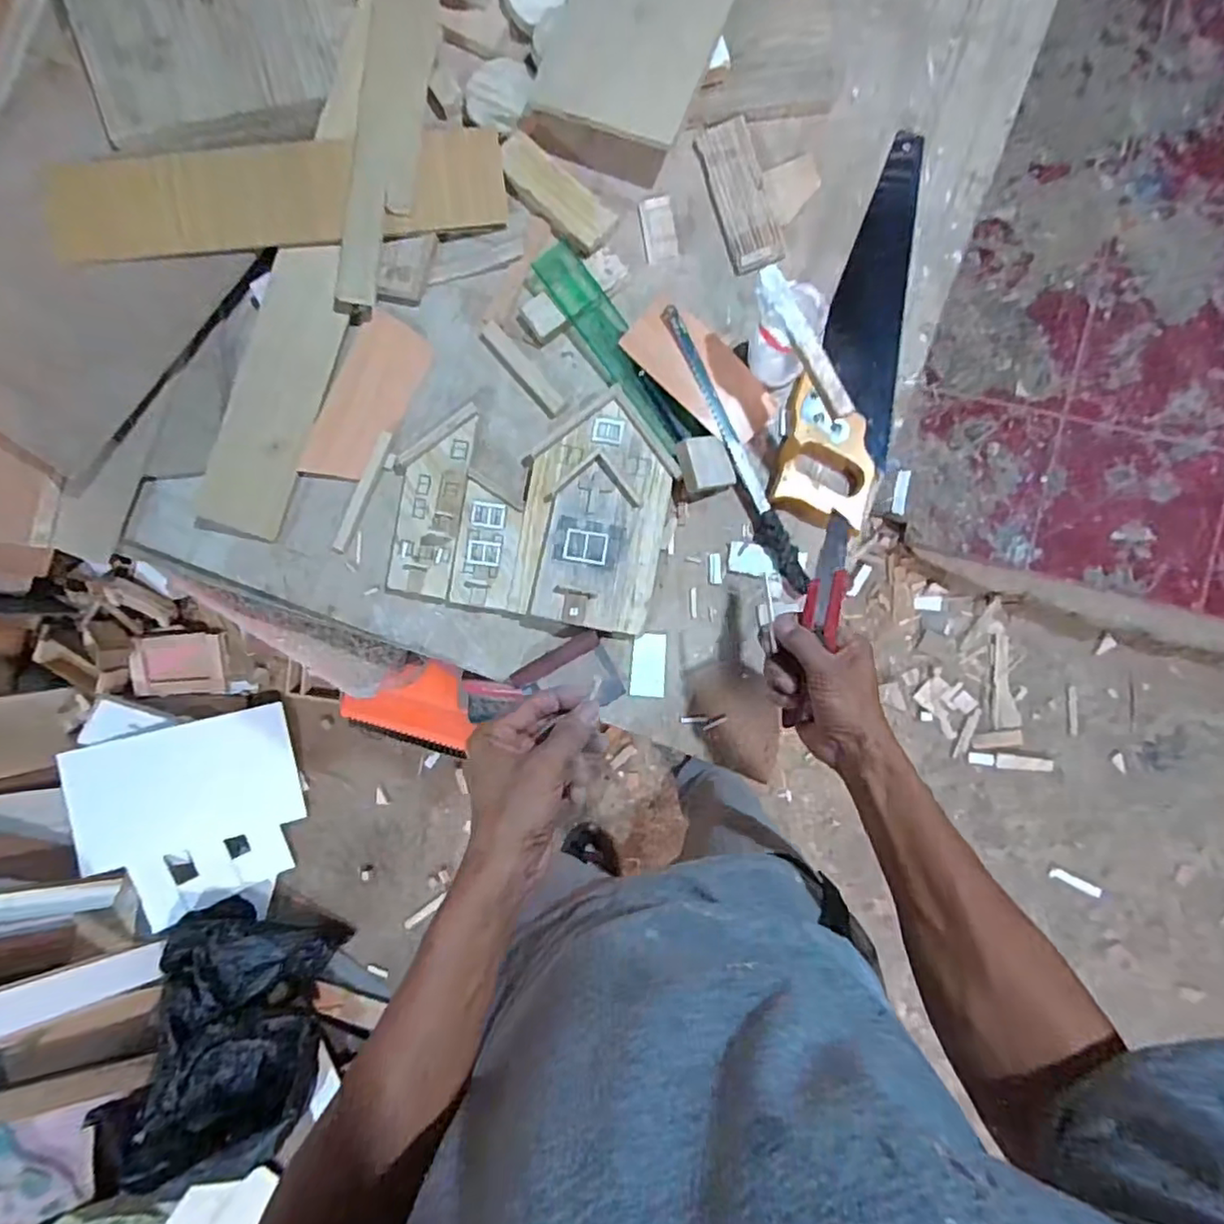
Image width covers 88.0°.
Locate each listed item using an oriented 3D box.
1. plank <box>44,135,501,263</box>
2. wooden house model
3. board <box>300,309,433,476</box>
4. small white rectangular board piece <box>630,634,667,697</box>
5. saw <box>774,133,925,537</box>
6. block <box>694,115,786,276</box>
[{"bbox_3d":[-0.331,-0.425,0.649,0.436,0.019,0.092,-10,103,-6],"label":"plank"},{"bbox_3d":[-0.085,-0.113,0.647,0.274,0.029,0.226,10,88,7],"label":"wooden house model"},{"bbox_3d":[-0.264,-0.227,0.683,0.085,0.010,0.186,24,90,7],"label":"board"},{"bbox_3d":[0.038,0.055,0.650,0.034,0.007,0.064,3,87,7],"label":"small white rectangular board piece"},{"bbox_3d":[0.250,-0.287,0.638,0.099,0.025,0.412,12,88,7],"label":"saw"},{"bbox_3d":[0.132,-0.431,0.656,0.054,0.015,0.160,-16,85,5],"label":"block"}]

